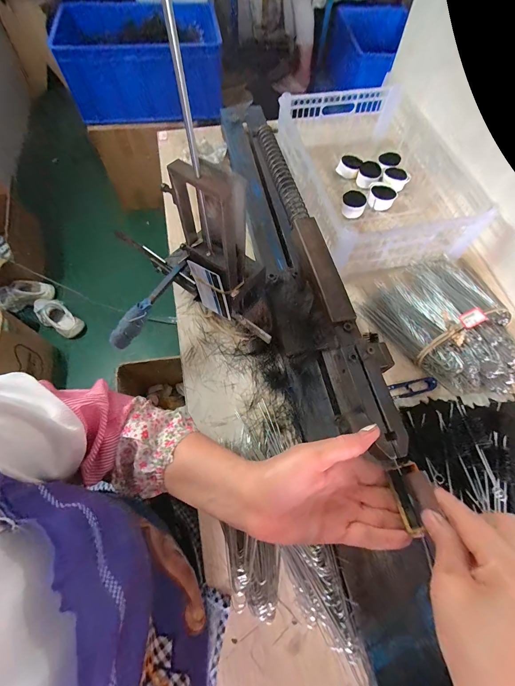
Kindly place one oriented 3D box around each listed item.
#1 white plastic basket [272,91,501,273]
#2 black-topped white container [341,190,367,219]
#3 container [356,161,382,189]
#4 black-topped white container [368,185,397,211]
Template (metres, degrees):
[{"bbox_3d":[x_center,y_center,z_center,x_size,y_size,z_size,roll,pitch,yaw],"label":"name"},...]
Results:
[{"bbox_3d":[0.228,-0.327,0.582,0.289,0.114,0.374,-12,65,-8],"label":"white plastic basket"},{"bbox_3d":[0.195,-0.282,0.590,0.049,0.033,0.044,19,65,7],"label":"black-topped white container"},{"bbox_3d":[0.238,-0.360,0.622,0.043,0.031,0.046,29,67,11],"label":"container"},{"bbox_3d":[0.258,-0.301,0.600,0.053,0.032,0.047,19,65,7],"label":"black-topped white container"}]

